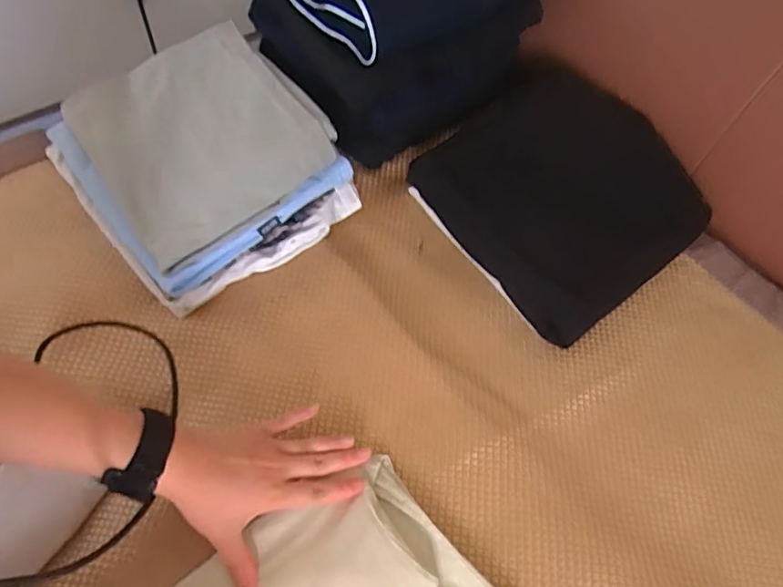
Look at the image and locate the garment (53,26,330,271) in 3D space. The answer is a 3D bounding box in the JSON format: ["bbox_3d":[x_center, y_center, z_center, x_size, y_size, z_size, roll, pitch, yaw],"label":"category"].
[{"bbox_3d":[-0.208,-0.171,0.594,0.220,0.022,0.266,-37,66,-6],"label":"garment"}]

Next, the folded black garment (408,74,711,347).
[{"bbox_3d":[0.174,-0.108,0.594,0.213,0.119,0.263,-35,68,-23],"label":"folded black garment"}]

